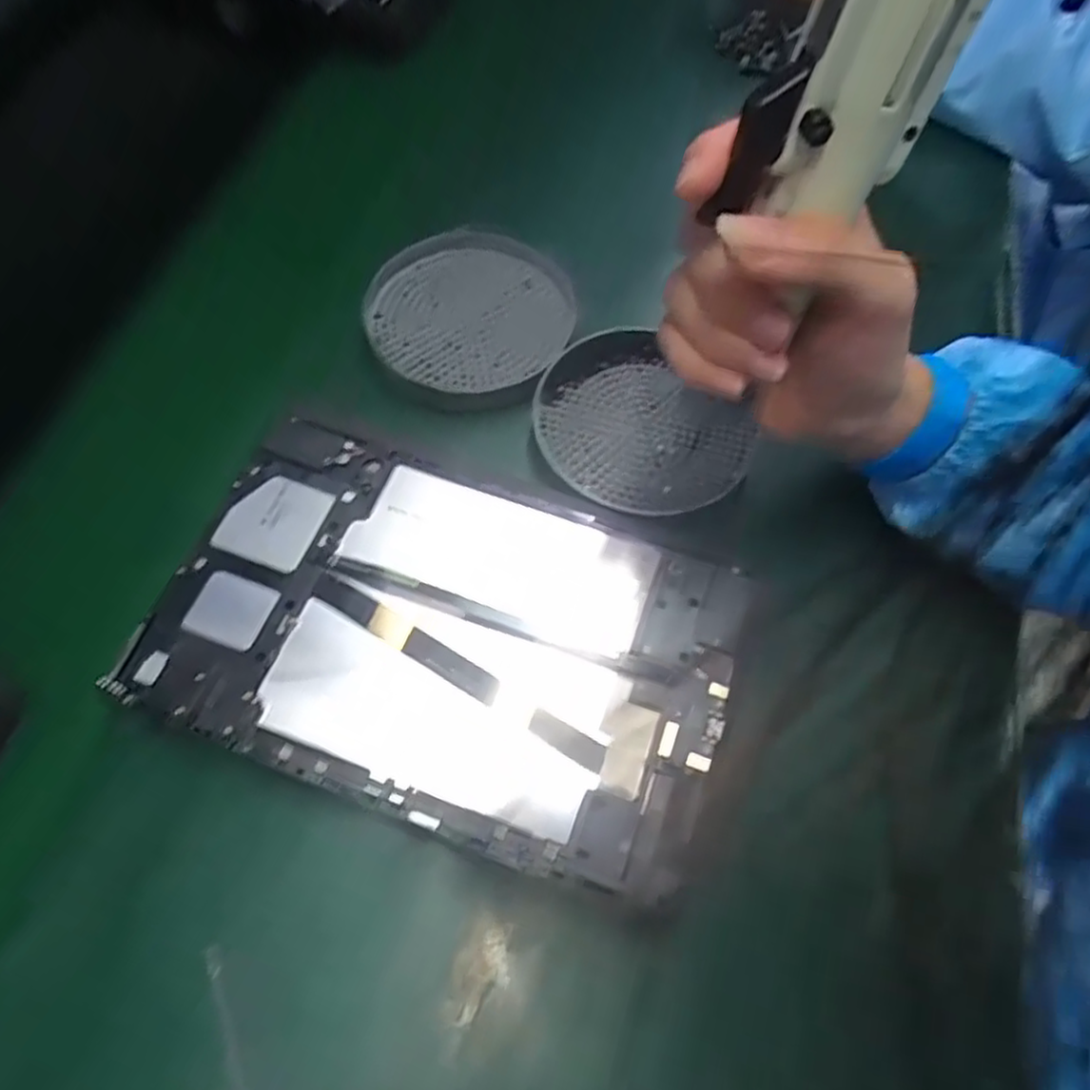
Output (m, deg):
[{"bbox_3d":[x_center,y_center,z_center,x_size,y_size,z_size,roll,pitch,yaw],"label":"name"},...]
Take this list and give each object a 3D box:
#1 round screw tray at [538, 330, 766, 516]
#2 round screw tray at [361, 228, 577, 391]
[{"bbox_3d":[0.048,-0.060,0.370,0.093,0.018,0.107,-41,71,-20],"label":"round screw tray"},{"bbox_3d":[-0.041,-0.137,0.414,0.116,0.026,0.104,-7,63,-5],"label":"round screw tray"}]

